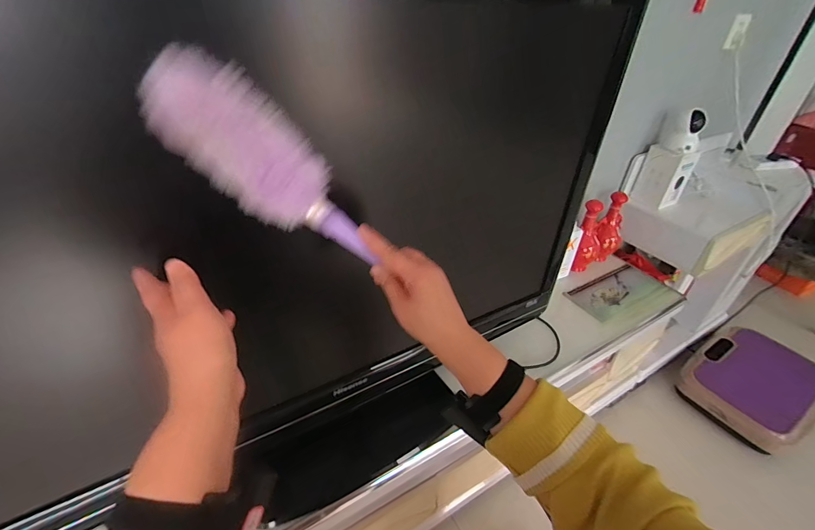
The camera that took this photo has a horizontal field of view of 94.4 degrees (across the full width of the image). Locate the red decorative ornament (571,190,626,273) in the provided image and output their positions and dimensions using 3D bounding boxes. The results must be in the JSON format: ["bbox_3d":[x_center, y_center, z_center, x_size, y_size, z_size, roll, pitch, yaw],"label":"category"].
[{"bbox_3d":[0.588,-0.099,1.149,0.212,0.205,0.084,-23,43,-31],"label":"red decorative ornament"}]

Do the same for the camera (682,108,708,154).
[{"bbox_3d":[0.790,-0.370,1.047,0.058,0.101,0.055,26,42,28],"label":"camera"}]

